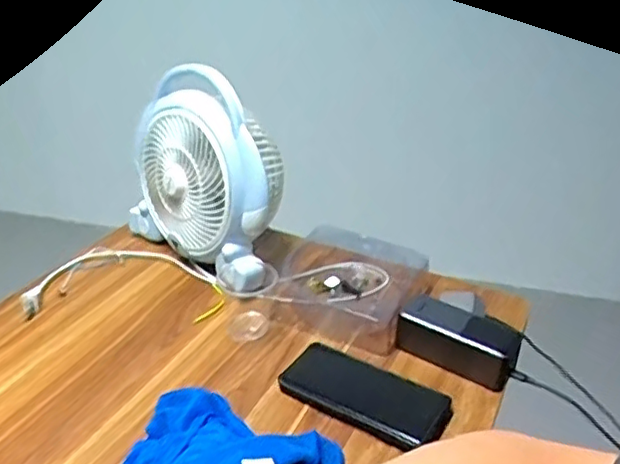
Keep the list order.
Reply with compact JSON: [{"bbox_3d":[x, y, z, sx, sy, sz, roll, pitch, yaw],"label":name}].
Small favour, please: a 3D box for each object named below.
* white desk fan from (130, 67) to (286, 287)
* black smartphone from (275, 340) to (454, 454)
[{"bbox_3d":[-0.131,-0.080,0.864,0.129,0.252,0.275,-25,37,-39],"label":"white desk fan"},{"bbox_3d":[0.059,0.167,0.653,0.177,0.019,0.086,14,35,34],"label":"black smartphone"}]

